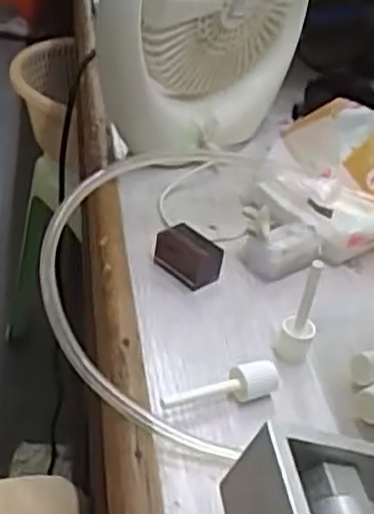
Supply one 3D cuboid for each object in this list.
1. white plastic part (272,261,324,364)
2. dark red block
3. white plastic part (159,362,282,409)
[{"bbox_3d":[0.063,0.030,0.398,0.020,0.062,0.016,13,35,7],"label":"white plastic part"},{"bbox_3d":[0.000,-0.001,0.467,0.024,0.025,0.042,-22,45,-35],"label":"dark red block"},{"bbox_3d":[0.016,0.066,0.377,0.063,0.013,0.017,-4,37,-17],"label":"white plastic part"}]

